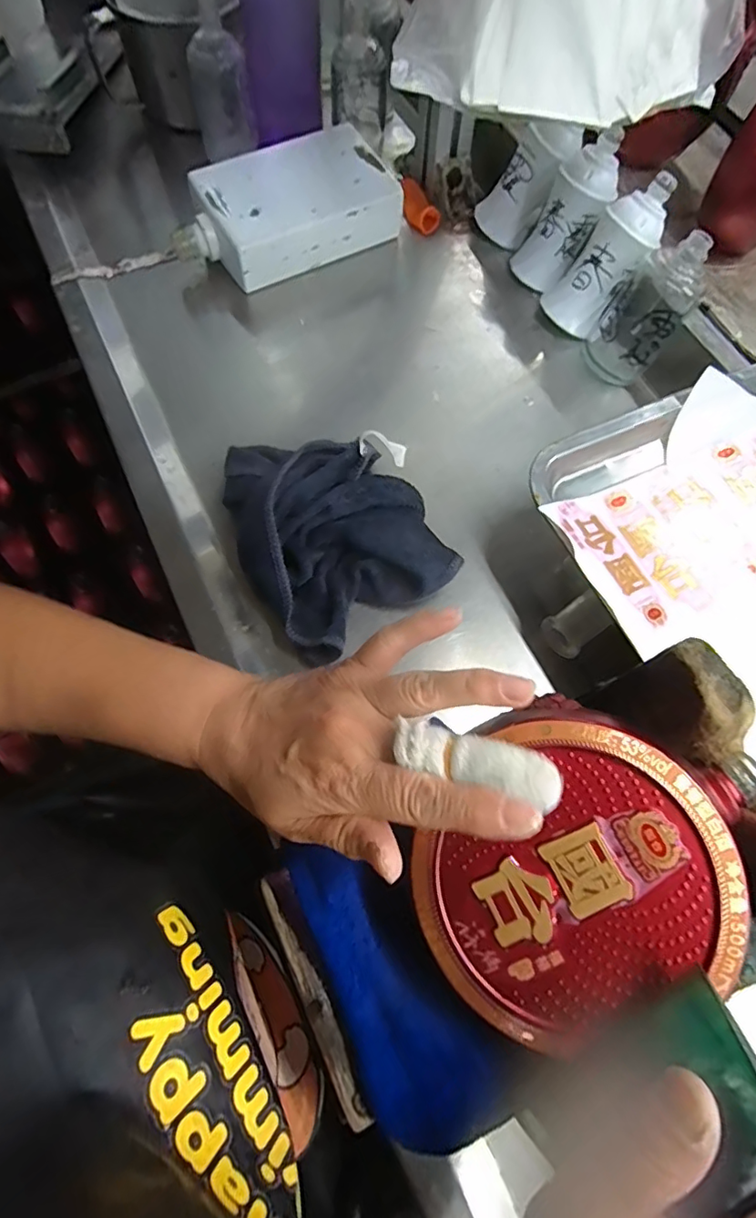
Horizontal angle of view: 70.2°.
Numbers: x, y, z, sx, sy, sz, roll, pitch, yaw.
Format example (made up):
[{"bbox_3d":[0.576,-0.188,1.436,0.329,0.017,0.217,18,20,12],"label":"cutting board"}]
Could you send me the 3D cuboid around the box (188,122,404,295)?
[{"bbox_3d":[-0.079,-0.385,0.511,0.183,0.048,0.111,-28,72,-10],"label":"box"}]

